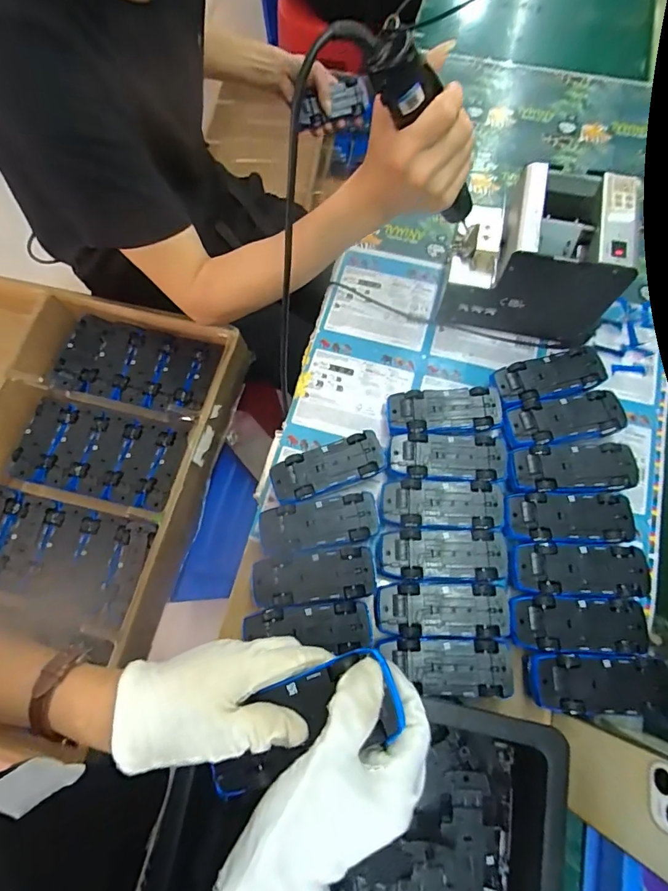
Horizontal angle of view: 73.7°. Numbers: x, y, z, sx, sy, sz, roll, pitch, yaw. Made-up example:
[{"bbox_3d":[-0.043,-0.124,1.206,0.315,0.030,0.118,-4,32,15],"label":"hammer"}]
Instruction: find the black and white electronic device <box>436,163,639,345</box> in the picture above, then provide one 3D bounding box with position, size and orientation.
[{"bbox_3d":[0.237,-0.229,0.544,0.179,0.149,0.138,12,73,5],"label":"black and white electronic device"}]

